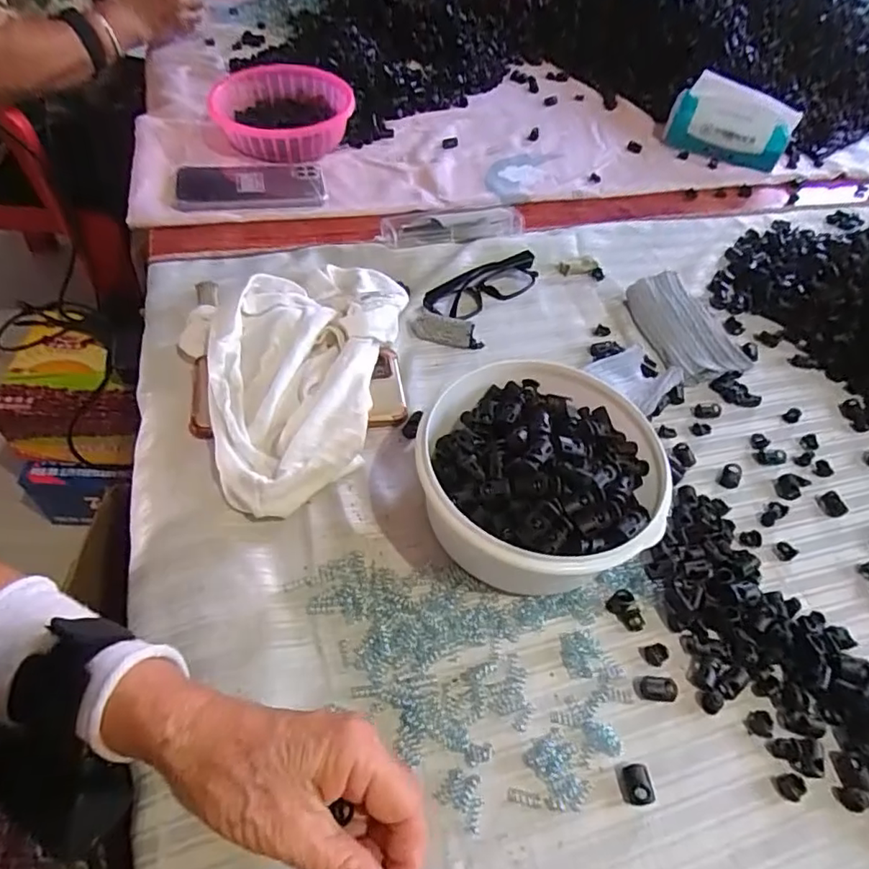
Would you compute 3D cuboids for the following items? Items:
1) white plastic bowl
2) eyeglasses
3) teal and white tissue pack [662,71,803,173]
[{"bbox_3d":[0.069,0.031,0.388,0.155,0.081,0.155,3,51,-4],"label":"white plastic bowl"},{"bbox_3d":[0.052,-0.149,0.566,0.132,0.019,0.039,-33,61,-28],"label":"eyeglasses"},{"bbox_3d":[0.428,-0.452,0.823,0.169,0.107,0.048,32,15,21],"label":"teal and white tissue pack"}]

